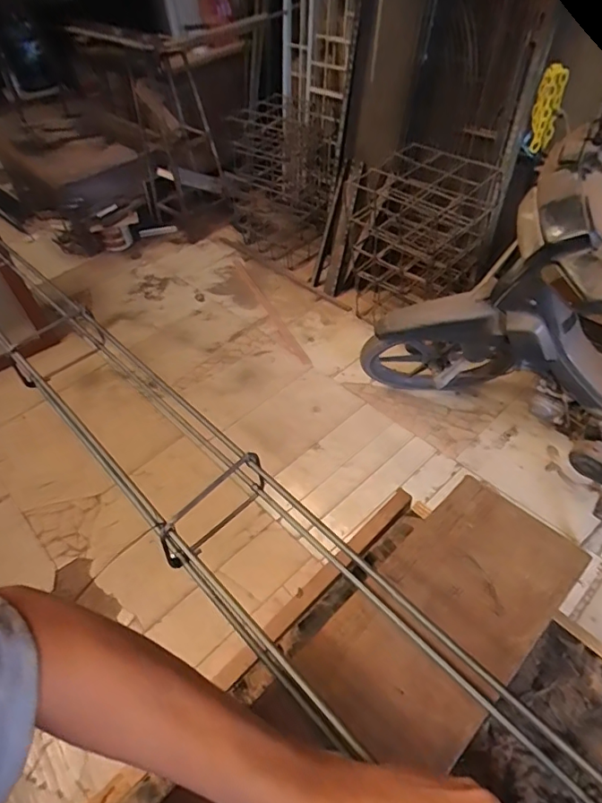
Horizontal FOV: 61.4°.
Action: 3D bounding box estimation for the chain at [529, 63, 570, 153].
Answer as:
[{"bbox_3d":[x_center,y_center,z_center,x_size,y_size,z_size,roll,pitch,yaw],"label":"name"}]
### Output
[{"bbox_3d":[0.745,-0.881,1.539,0.073,0.232,0.054,19,53,22],"label":"chain"}]

